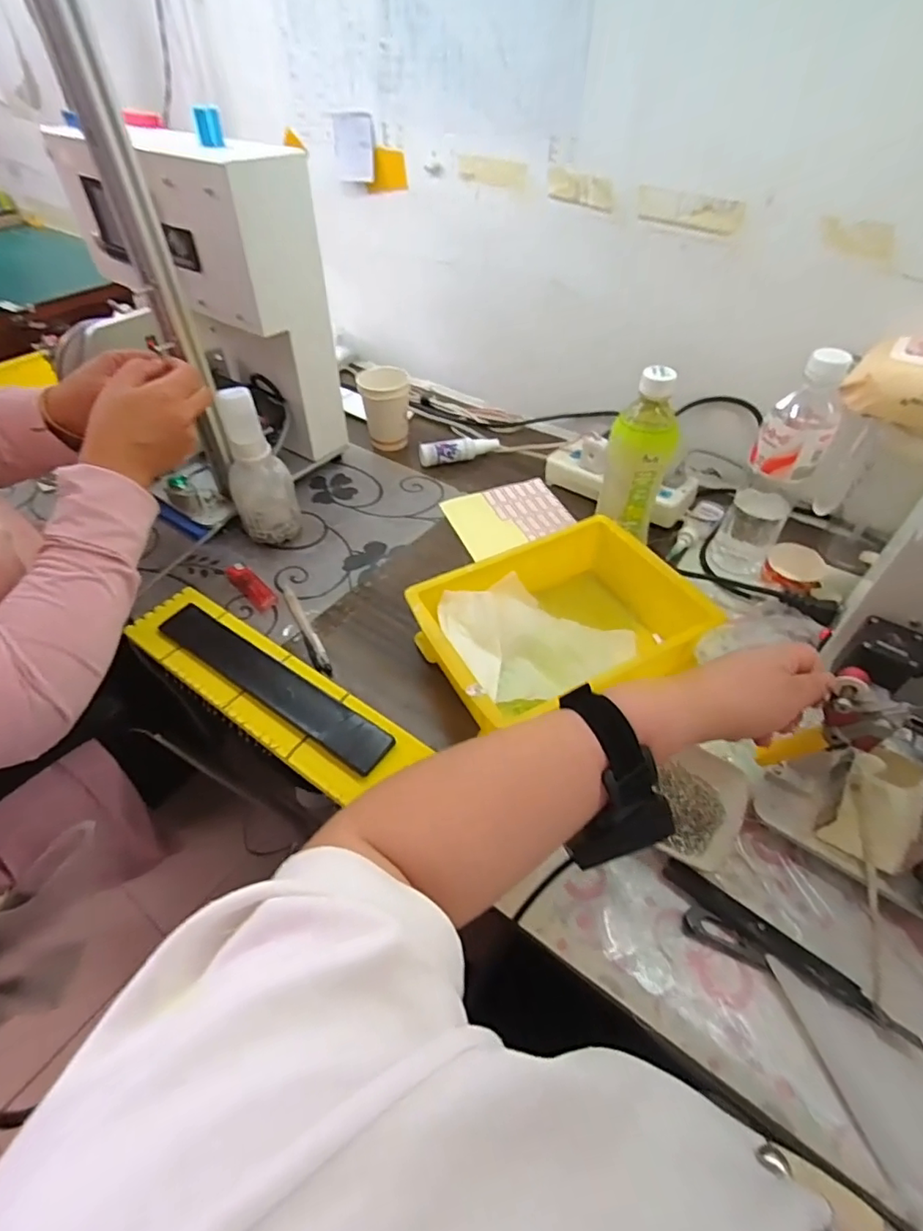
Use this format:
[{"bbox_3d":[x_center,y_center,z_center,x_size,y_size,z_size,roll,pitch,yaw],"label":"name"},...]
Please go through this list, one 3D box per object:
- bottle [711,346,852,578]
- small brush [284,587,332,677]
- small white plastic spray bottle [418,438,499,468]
[{"bbox_3d":[0.315,-0.142,0.548,0.056,0.233,0.060,20,50,18],"label":"bottle"},{"bbox_3d":[-0.164,0.014,0.576,0.015,0.018,0.122,-22,51,-19],"label":"small brush"},{"bbox_3d":[-0.003,-0.236,0.777,0.113,0.026,0.029,-7,48,-6],"label":"small white plastic spray bottle"}]

